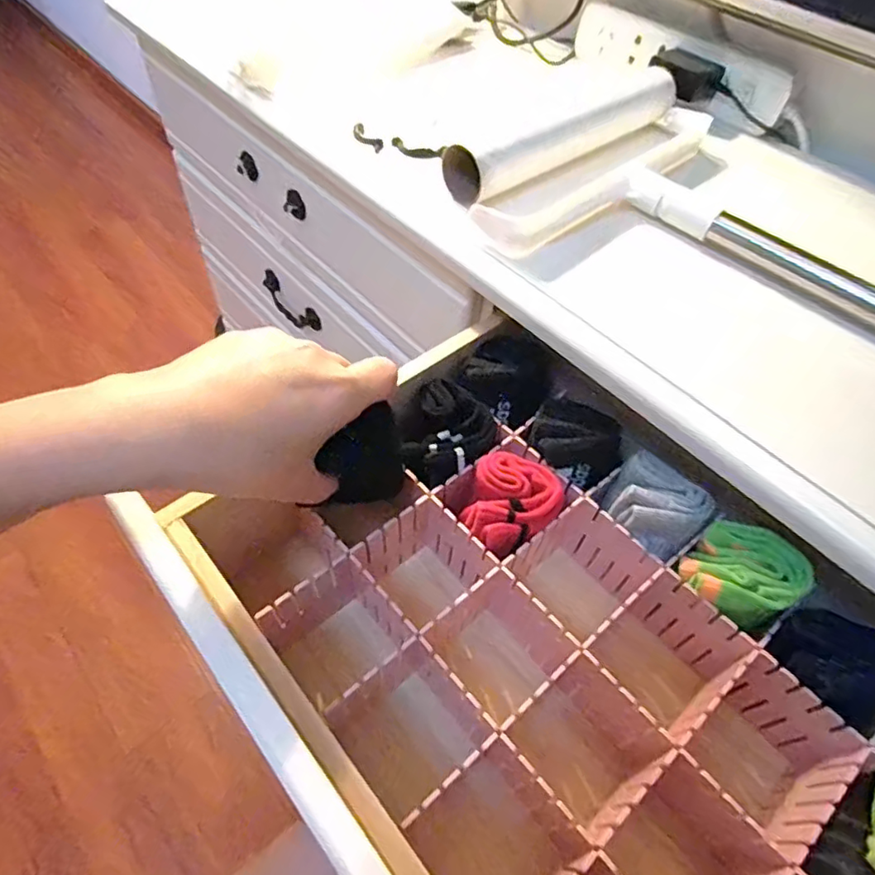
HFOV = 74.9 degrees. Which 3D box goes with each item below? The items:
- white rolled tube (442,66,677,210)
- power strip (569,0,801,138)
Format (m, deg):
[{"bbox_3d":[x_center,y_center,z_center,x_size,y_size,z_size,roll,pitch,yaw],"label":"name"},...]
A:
[{"bbox_3d":[0.119,-0.248,0.459,0.281,0.042,0.051,-31,62,-25],"label":"white rolled tube"},{"bbox_3d":[0.226,-0.354,0.542,0.043,0.044,0.223,-33,62,-26],"label":"power strip"}]

